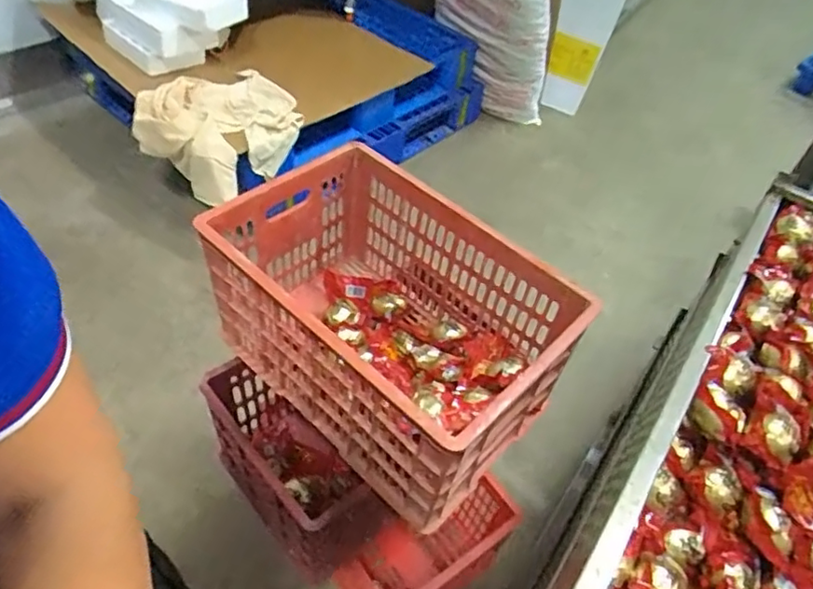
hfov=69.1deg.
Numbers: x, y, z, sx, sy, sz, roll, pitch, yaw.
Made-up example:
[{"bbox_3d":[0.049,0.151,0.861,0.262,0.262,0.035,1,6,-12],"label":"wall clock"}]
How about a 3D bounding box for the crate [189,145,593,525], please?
[{"bbox_3d":[-0.026,0.031,0.859,0.477,0.236,0.323,36,53,22],"label":"crate"}]

